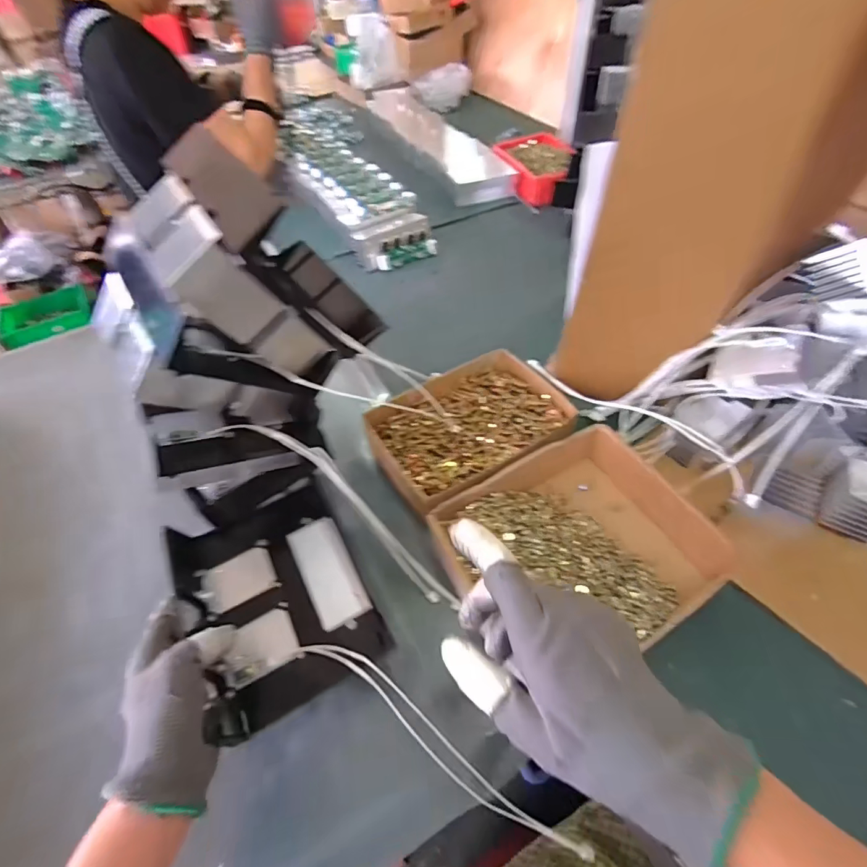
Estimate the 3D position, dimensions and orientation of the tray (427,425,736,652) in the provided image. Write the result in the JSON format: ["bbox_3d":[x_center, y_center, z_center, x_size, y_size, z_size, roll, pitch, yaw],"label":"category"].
[{"bbox_3d":[0.135,0.105,0.421,0.216,0.056,0.188,-28,55,-18],"label":"tray"}]

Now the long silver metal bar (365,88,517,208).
[{"bbox_3d":[-0.017,-0.749,1.127,0.133,0.049,0.715,-19,52,-12],"label":"long silver metal bar"}]

